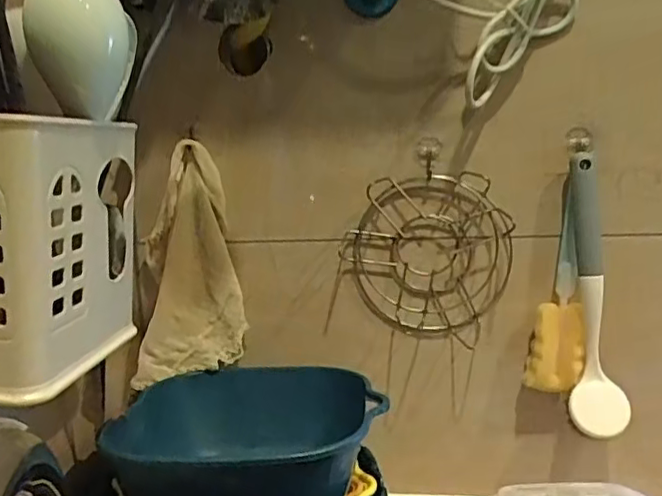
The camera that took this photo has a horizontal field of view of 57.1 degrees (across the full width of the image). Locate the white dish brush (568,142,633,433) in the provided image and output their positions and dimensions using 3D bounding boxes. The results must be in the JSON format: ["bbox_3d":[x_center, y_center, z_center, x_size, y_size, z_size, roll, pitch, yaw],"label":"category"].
[{"bbox_3d":[0.252,0.042,0.568,0.055,0.253,0.060,3,10,25],"label":"white dish brush"}]

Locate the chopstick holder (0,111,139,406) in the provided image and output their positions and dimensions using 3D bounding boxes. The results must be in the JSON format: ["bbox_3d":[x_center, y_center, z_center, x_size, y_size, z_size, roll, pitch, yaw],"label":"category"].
[{"bbox_3d":[-0.182,-0.002,0.387,0.075,0.154,0.128,-1,9,5],"label":"chopstick holder"}]

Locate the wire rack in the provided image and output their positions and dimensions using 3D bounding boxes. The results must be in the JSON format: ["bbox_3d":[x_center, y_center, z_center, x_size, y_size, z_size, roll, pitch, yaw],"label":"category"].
[{"bbox_3d":[0.094,0.011,0.600,0.157,0.160,0.038,-2,9,1],"label":"wire rack"}]

